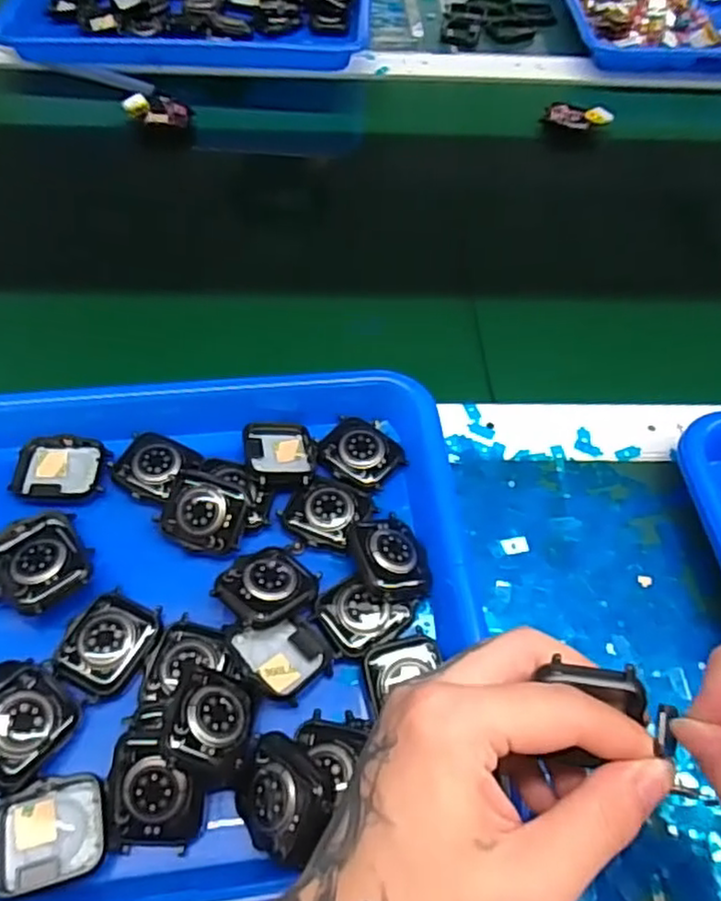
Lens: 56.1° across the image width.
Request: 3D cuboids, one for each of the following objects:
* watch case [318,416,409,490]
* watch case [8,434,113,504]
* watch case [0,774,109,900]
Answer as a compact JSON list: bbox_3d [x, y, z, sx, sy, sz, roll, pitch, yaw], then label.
[{"bbox_3d":[0.001,0.000,0.374,0.042,0.007,0.037,33,61,18],"label":"watch case"},{"bbox_3d":[-0.159,0.009,0.361,0.047,0.006,0.037,7,56,1],"label":"watch case"},{"bbox_3d":[-0.124,0.153,0.271,0.045,0.013,0.037,-11,58,-11],"label":"watch case"}]

